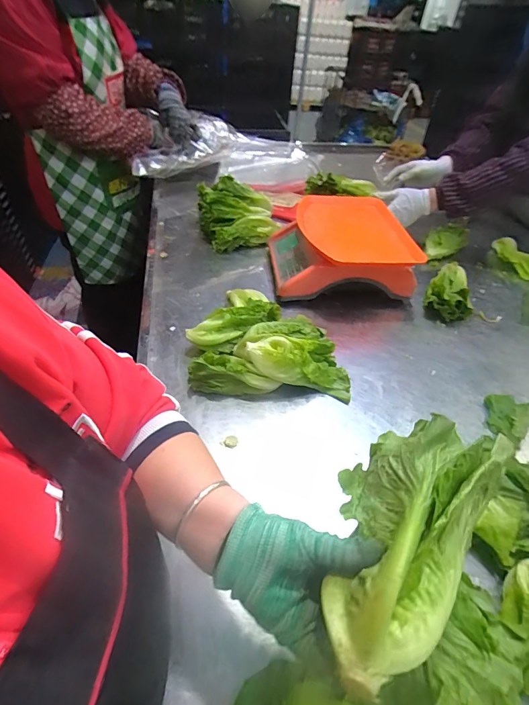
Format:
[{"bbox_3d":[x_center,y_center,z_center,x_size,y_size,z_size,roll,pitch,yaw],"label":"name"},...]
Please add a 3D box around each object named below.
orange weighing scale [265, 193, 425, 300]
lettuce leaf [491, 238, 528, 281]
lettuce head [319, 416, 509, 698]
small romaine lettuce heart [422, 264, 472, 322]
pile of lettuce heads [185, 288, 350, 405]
[{"bbox_3d":[0.167,-0.240,0.862,0.295,0.136,0.285,1,44,-5],"label":"orange weighing scale"},{"bbox_3d":[0.680,-0.258,0.997,0.060,0.044,0.149,-14,47,-19],"label":"lettuce leaf"},{"bbox_3d":[0.103,0.129,0.273,0.102,0.064,0.190,26,56,20],"label":"lettuce head"},{"bbox_3d":[0.414,-0.138,0.833,0.095,0.066,0.162,22,46,17],"label":"small romaine lettuce heart"},{"bbox_3d":[0.007,-0.039,0.684,0.271,0.078,0.257,3,44,-3],"label":"pile of lettuce heads"}]

